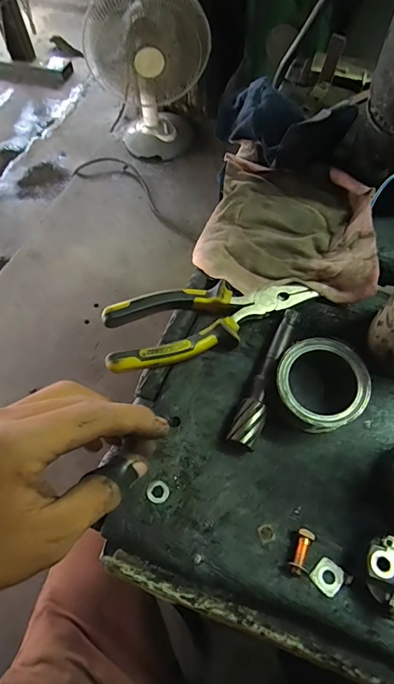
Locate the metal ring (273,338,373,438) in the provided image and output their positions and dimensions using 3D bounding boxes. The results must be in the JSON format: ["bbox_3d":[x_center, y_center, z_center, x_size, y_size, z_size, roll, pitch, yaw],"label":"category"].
[{"bbox_3d":[0.090,0.035,0.302,0.064,0.038,0.063,-1,62,2],"label":"metal ring"}]

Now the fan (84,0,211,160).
[{"bbox_3d":[-0.163,-1.046,1.554,0.415,0.558,0.386,0,62,2],"label":"fan"}]

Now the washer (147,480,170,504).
[{"bbox_3d":[-0.026,0.102,0.280,0.015,0.004,0.015,-1,62,2],"label":"washer"}]

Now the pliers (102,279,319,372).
[{"bbox_3d":[0.012,-0.022,0.323,0.170,0.027,0.055,-18,63,-8],"label":"pliers"}]

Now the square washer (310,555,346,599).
[{"bbox_3d":[0.083,0.150,0.261,0.018,0.004,0.018,39,70,20],"label":"square washer"}]

